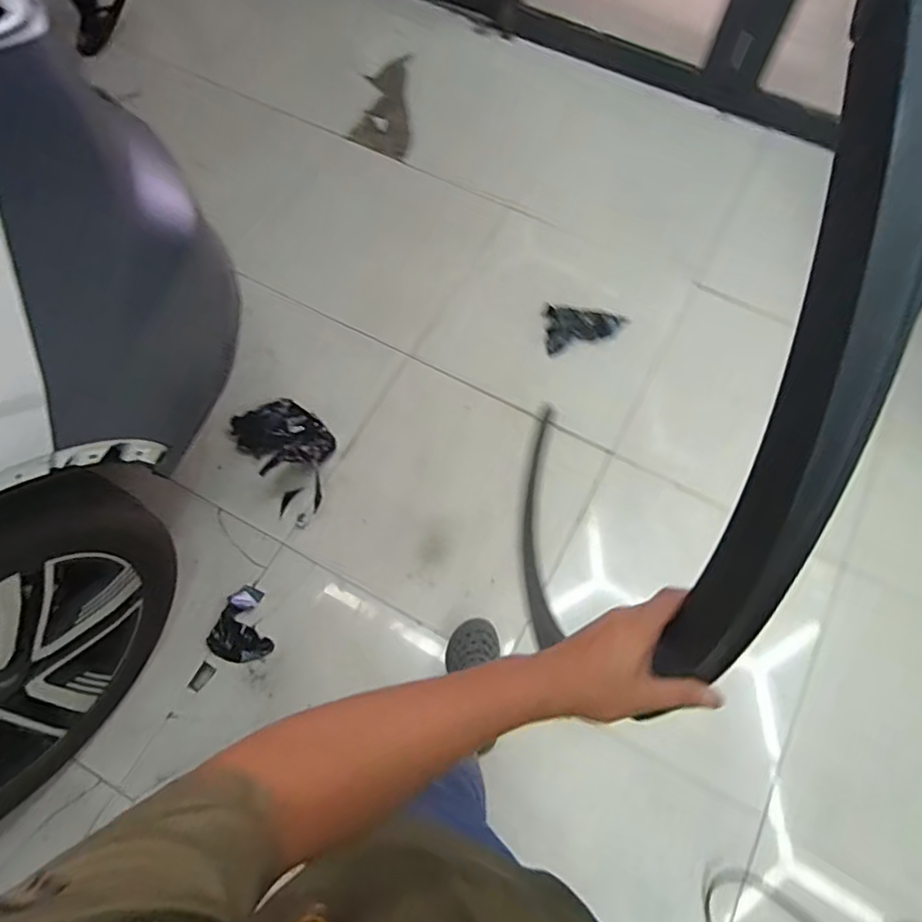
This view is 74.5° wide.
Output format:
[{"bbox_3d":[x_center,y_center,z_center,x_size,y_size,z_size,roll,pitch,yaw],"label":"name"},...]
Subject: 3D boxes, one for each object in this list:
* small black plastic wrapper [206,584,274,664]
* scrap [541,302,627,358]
[{"bbox_3d":[-0.517,0.384,1.405,0.141,0.017,0.167,-15,71,-4],"label":"small black plastic wrapper"},{"bbox_3d":[0.328,-0.386,1.675,0.224,0.023,0.148,-15,71,-4],"label":"scrap"}]

